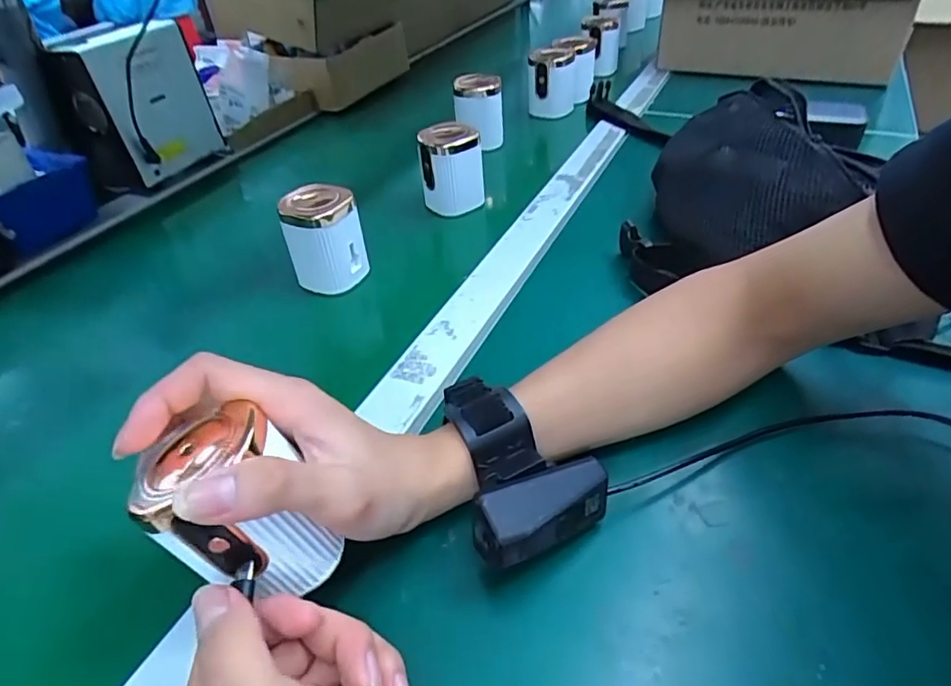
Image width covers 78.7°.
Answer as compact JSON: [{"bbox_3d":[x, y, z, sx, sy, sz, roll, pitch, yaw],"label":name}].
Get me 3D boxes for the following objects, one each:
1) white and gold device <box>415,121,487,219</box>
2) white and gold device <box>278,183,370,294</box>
[{"bbox_3d":[-0.025,-0.172,0.571,0.064,0.072,0.049,-6,40,-1],"label":"white and gold device"},{"bbox_3d":[-0.123,-0.085,0.476,0.059,0.075,0.046,-16,41,-13],"label":"white and gold device"}]

